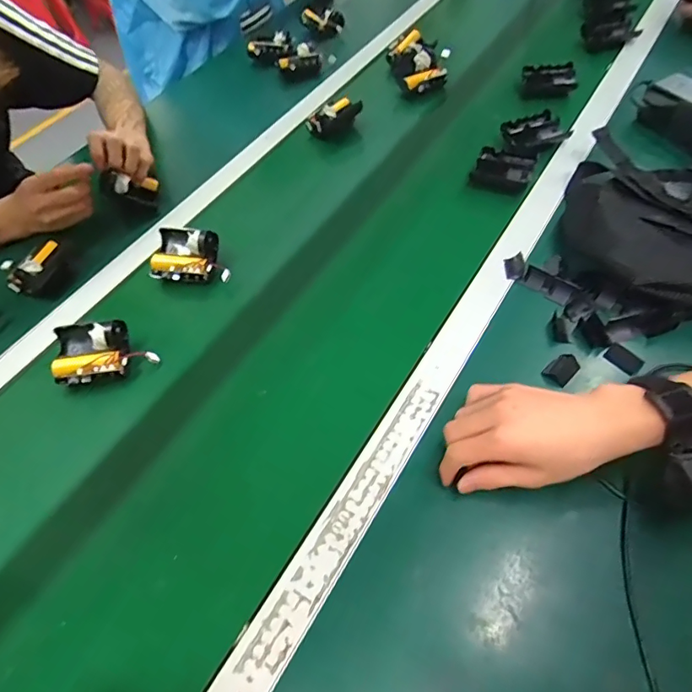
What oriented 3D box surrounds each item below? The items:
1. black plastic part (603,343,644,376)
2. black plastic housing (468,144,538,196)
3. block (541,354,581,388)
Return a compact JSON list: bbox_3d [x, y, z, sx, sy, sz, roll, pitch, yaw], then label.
[{"bbox_3d":[0.282,0.013,0.484,0.025,0.006,0.034,-32,57,-13],"label":"black plastic part"},{"bbox_3d":[0.218,-0.242,0.664,0.076,0.030,0.065,16,60,19],"label":"black plastic housing"},{"bbox_3d":[0.218,0.022,0.482,0.025,0.011,0.036,37,68,28],"label":"block"}]

